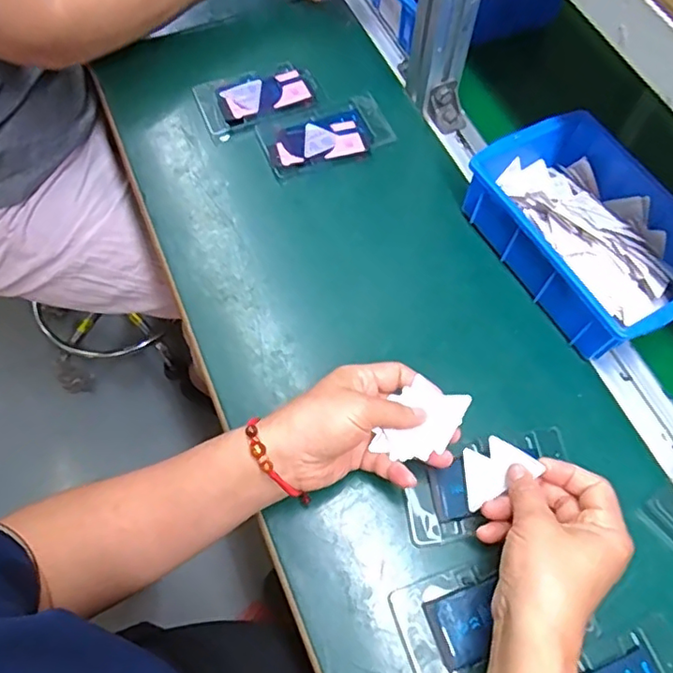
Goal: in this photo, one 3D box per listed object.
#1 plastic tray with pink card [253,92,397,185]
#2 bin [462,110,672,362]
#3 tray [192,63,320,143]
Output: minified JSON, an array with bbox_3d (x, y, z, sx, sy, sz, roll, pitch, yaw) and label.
[{"bbox_3d":[-0.009,-0.203,0.587,0.132,0.009,0.074,-21,67,-10],"label":"plastic tray with pink card"},{"bbox_3d":[0.224,-0.091,0.508,0.150,0.066,0.202,-26,68,-12],"label":"bin"},{"bbox_3d":[-0.082,-0.250,0.606,0.121,0.011,0.069,-23,68,-11],"label":"tray"}]

